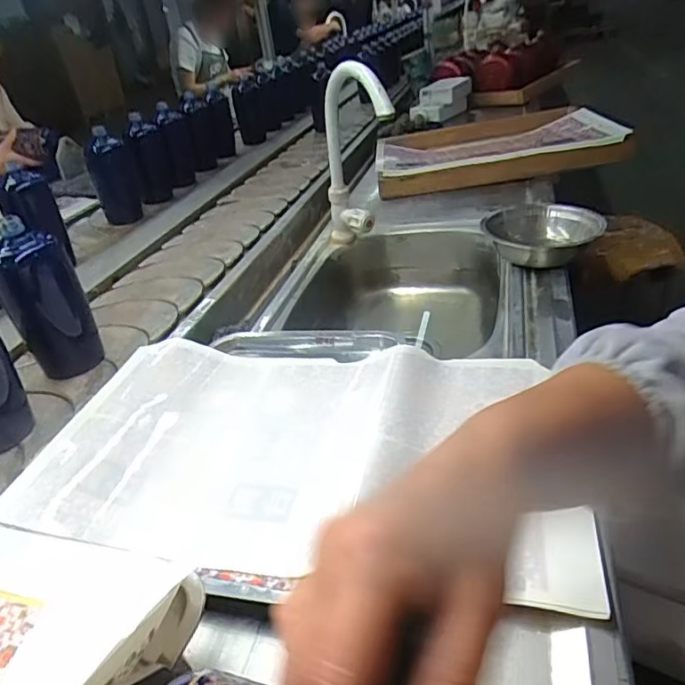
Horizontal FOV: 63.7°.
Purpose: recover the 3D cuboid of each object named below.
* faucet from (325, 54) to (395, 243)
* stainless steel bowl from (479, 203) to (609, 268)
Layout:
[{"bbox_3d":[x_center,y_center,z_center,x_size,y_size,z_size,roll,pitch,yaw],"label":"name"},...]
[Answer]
[{"bbox_3d":[0.018,-0.291,0.887,0.059,0.322,0.155,-21,58,-21],"label":"faucet"},{"bbox_3d":[0.293,-0.153,0.804,0.160,0.053,0.155,-31,40,-32],"label":"stainless steel bowl"}]

